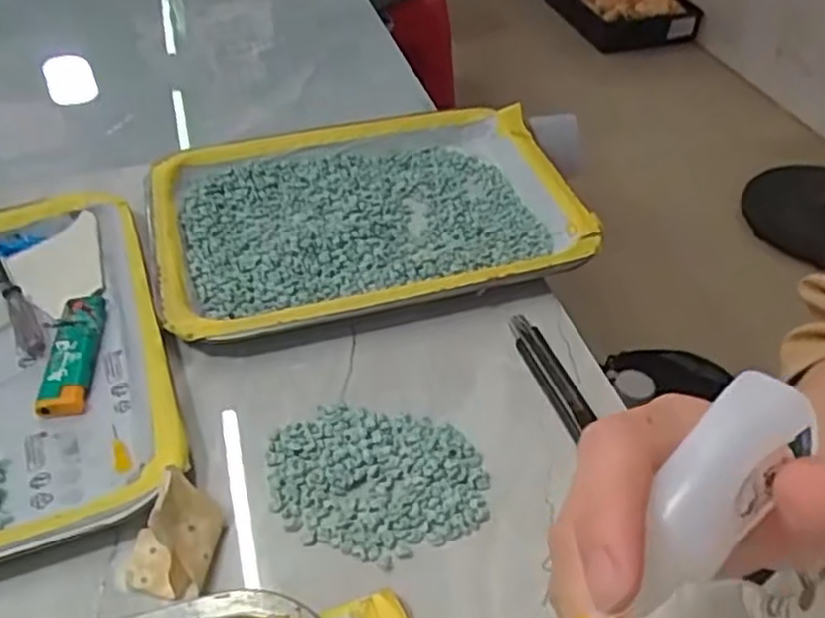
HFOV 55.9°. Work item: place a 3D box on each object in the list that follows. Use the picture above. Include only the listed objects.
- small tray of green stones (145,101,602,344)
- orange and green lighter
[{"bbox_3d":[-0.029,-0.066,0.496,0.257,0.018,0.190,-11,42,-14],"label":"small tray of green stones"},{"bbox_3d":[-0.181,0.022,0.415,0.024,0.009,0.082,-8,45,-8],"label":"orange and green lighter"}]

